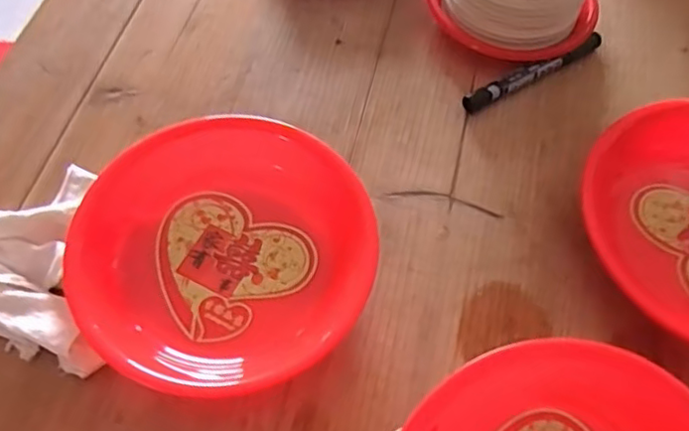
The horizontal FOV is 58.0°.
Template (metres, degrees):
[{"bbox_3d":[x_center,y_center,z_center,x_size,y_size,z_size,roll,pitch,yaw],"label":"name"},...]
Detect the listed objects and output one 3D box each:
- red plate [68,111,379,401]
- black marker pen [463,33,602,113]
[{"bbox_3d":[-0.077,0.021,0.409,0.183,0.043,0.188,0,61,0],"label":"red plate"},{"bbox_3d":[0.155,-0.115,0.504,0.140,0.015,0.012,-28,65,-15],"label":"black marker pen"}]

